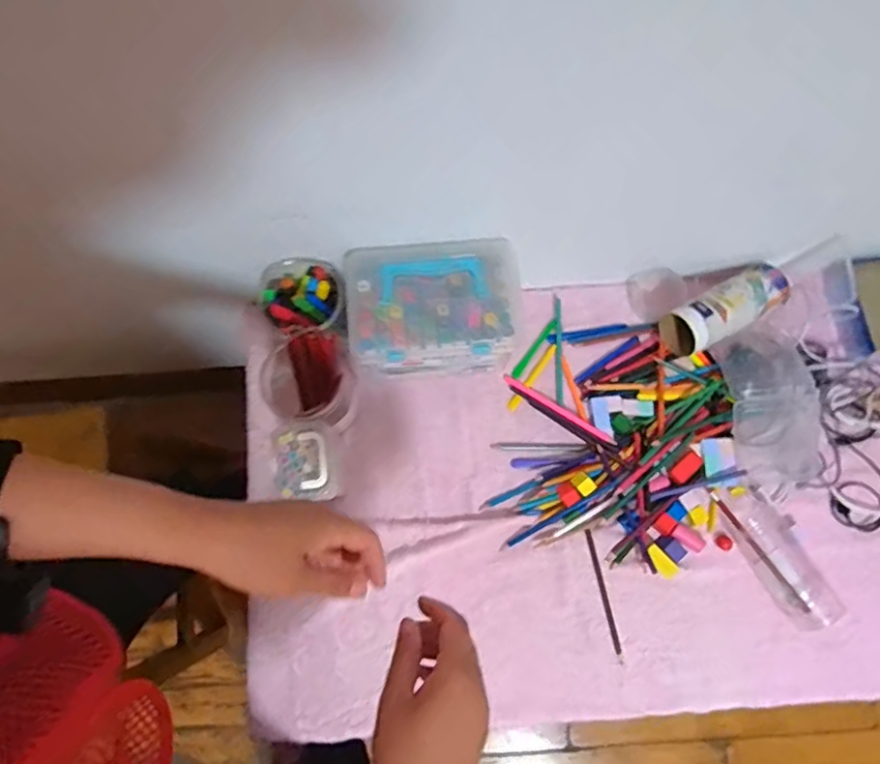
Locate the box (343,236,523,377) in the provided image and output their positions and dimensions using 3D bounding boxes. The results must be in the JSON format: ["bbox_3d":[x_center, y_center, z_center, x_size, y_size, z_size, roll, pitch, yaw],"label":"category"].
[{"bbox_3d":[0.001,-0.085,0.736,0.206,0.154,0.139,-6,77,0],"label":"box"}]

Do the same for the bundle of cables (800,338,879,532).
[{"bbox_3d":[0.560,0.066,0.763,0.181,0.034,0.235,6,80,1],"label":"bundle of cables"}]

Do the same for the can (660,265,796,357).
[{"bbox_3d":[0.371,-0.095,0.774,0.163,0.072,0.060,-29,78,-5],"label":"can"}]

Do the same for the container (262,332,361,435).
[{"bbox_3d":[-0.157,-0.001,0.725,0.107,0.146,0.098,0,77,1],"label":"container"}]

